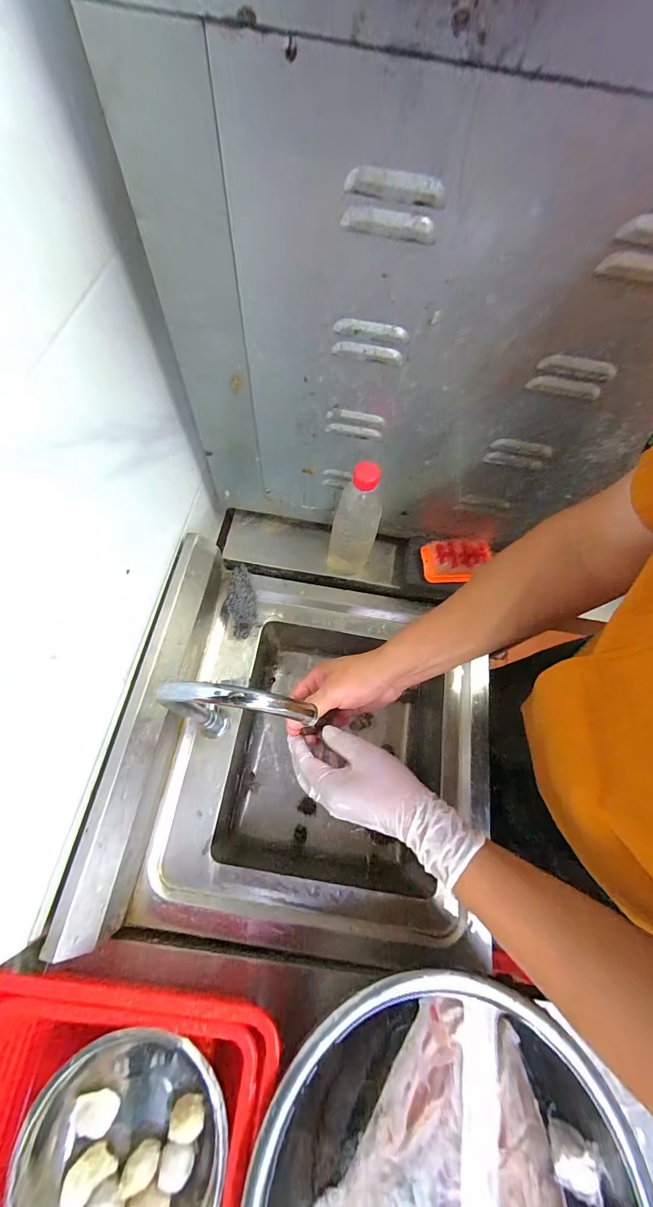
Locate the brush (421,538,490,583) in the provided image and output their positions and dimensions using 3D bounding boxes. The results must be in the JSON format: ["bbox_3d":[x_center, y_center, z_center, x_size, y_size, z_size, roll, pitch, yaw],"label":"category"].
[{"bbox_3d":[0.207,-0.068,0.615,0.099,0.038,0.061,2,67,-1],"label":"brush"}]

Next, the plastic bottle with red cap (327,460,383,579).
[{"bbox_3d":[0.044,-0.123,0.572,0.067,0.222,0.070,14,67,4],"label":"plastic bottle with red cap"}]

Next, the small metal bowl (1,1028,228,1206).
[{"bbox_3d":[-0.181,0.503,0.353,0.172,0.056,0.173,1,67,-2],"label":"small metal bowl"}]

